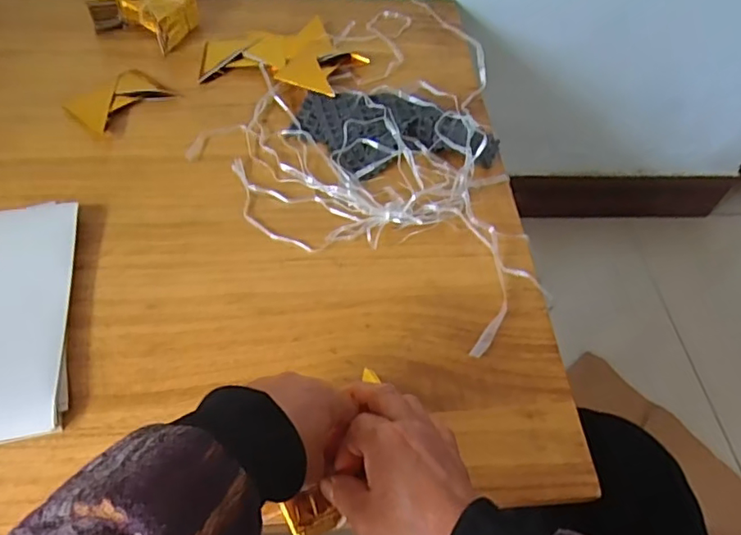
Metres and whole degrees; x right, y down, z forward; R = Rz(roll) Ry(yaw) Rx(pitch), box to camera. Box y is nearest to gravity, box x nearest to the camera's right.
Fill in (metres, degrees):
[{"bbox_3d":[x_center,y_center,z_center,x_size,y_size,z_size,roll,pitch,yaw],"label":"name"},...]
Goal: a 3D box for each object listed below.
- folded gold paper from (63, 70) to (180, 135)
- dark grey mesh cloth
[{"bbox_3d":[-0.274,-0.182,0.615,0.064,0.013,0.098,34,58,18],"label":"folded gold paper"},{"bbox_3d":[0.016,-0.136,0.587,0.201,0.034,0.121,30,57,16],"label":"dark grey mesh cloth"}]

